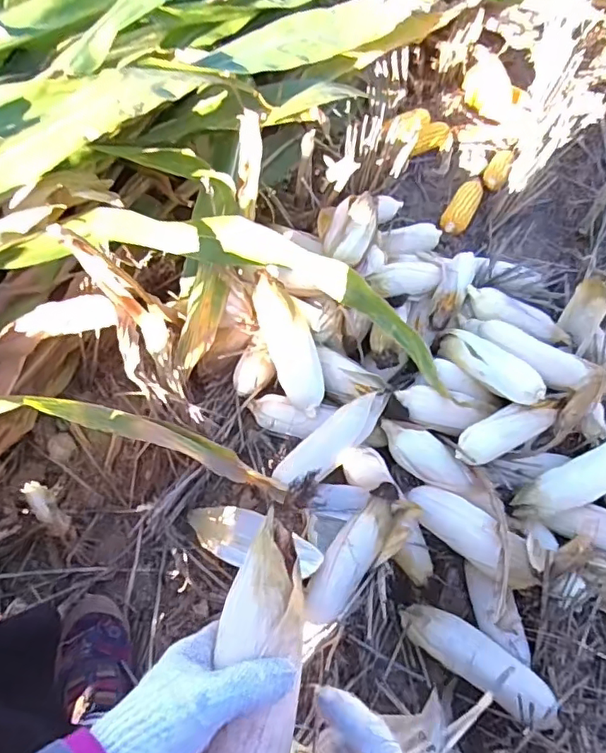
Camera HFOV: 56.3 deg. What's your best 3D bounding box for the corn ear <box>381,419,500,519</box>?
[{"bbox_3d":[0.200,0.130,0.836,0.198,0.045,0.057,37,61,18],"label":"corn ear"}]

